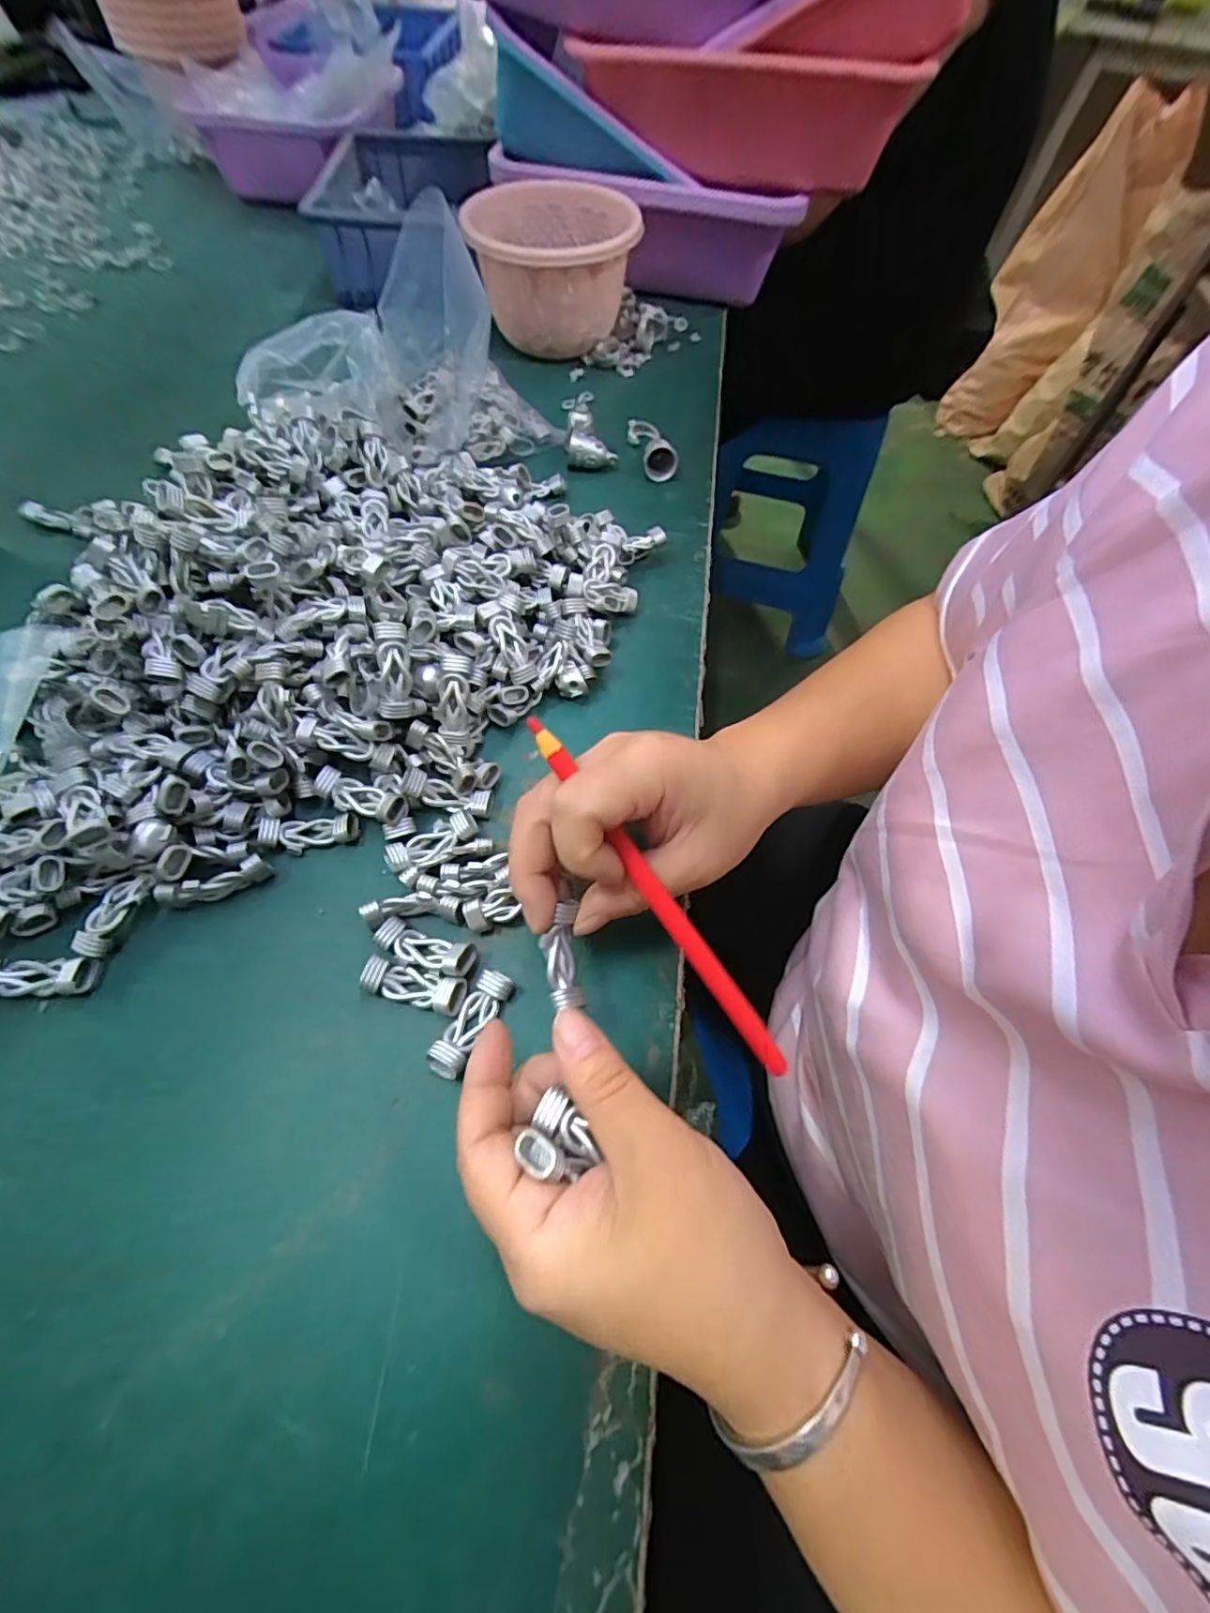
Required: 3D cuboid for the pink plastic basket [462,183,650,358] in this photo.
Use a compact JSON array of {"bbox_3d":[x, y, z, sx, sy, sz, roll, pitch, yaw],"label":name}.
[{"bbox_3d":[-0.045,-0.466,0.528,0.141,0.085,0.143,0,59,-3],"label":"pink plastic basket"}]

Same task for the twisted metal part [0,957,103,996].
[{"bbox_3d":[-0.241,0.071,0.253,0.046,0.011,0.015,-1,59,-4],"label":"twisted metal part"}]

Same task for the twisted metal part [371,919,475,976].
[{"bbox_3d":[-0.080,0.062,0.265,0.046,0.014,0.015,17,60,7],"label":"twisted metal part"}]

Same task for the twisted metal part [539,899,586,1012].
[{"bbox_3d":[-0.018,0.059,0.240,0.015,0.011,0.041,-5,79,-6],"label":"twisted metal part"}]

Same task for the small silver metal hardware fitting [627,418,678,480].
[{"bbox_3d":[0.036,-0.288,0.478,0.024,0.022,0.065,-14,61,-11],"label":"small silver metal hardware fitting"}]

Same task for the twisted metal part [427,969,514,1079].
[{"bbox_3d":[-0.056,0.091,0.253,0.015,0.012,0.046,25,61,12],"label":"twisted metal part"}]

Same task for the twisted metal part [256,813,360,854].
[{"bbox_3d":[-0.146,0.012,0.295,0.046,0.010,0.016,-3,59,-5],"label":"twisted metal part"}]

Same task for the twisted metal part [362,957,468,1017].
[{"bbox_3d":[-0.082,0.078,0.259,0.044,0.011,0.015,14,59,5],"label":"twisted metal part"}]

